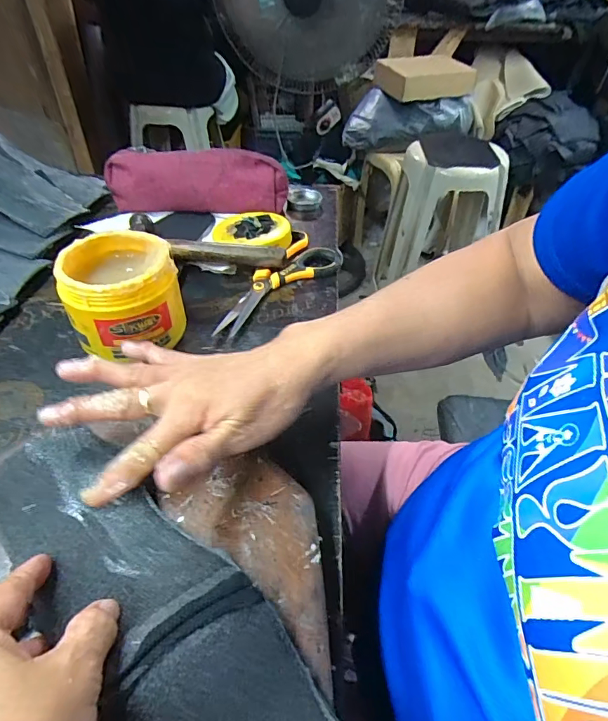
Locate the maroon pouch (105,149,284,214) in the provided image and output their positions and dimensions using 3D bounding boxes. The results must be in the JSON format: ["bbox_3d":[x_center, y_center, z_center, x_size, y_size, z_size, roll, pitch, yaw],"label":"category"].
[{"bbox_3d":[-0.139,-0.226,0.596,0.225,0.086,0.051,3,45,1],"label":"maroon pouch"}]

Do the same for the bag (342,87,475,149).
[{"bbox_3d":[0.358,-0.817,1.557,0.432,0.146,0.142,5,45,3],"label":"bag"}]

